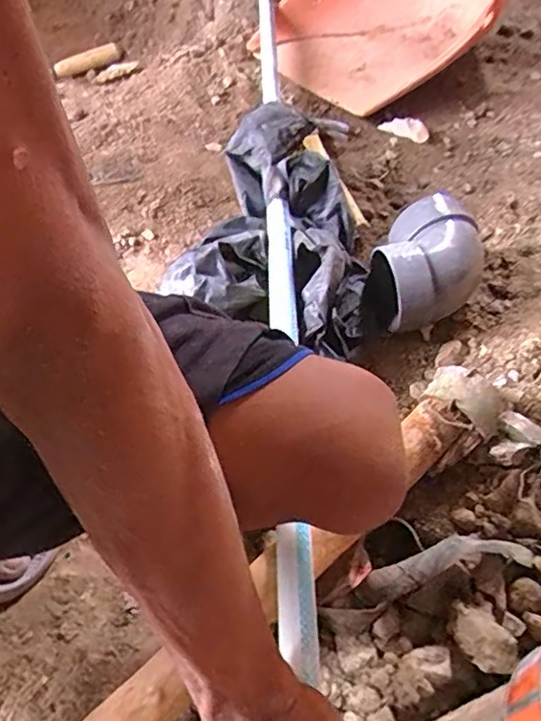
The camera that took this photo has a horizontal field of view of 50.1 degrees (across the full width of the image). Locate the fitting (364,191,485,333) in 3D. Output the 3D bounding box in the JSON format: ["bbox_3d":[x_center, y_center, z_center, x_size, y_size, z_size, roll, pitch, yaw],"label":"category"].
[{"bbox_3d":[0.167,-0.103,0.636,0.135,0.100,0.094,-34,57,-19],"label":"fitting"}]

